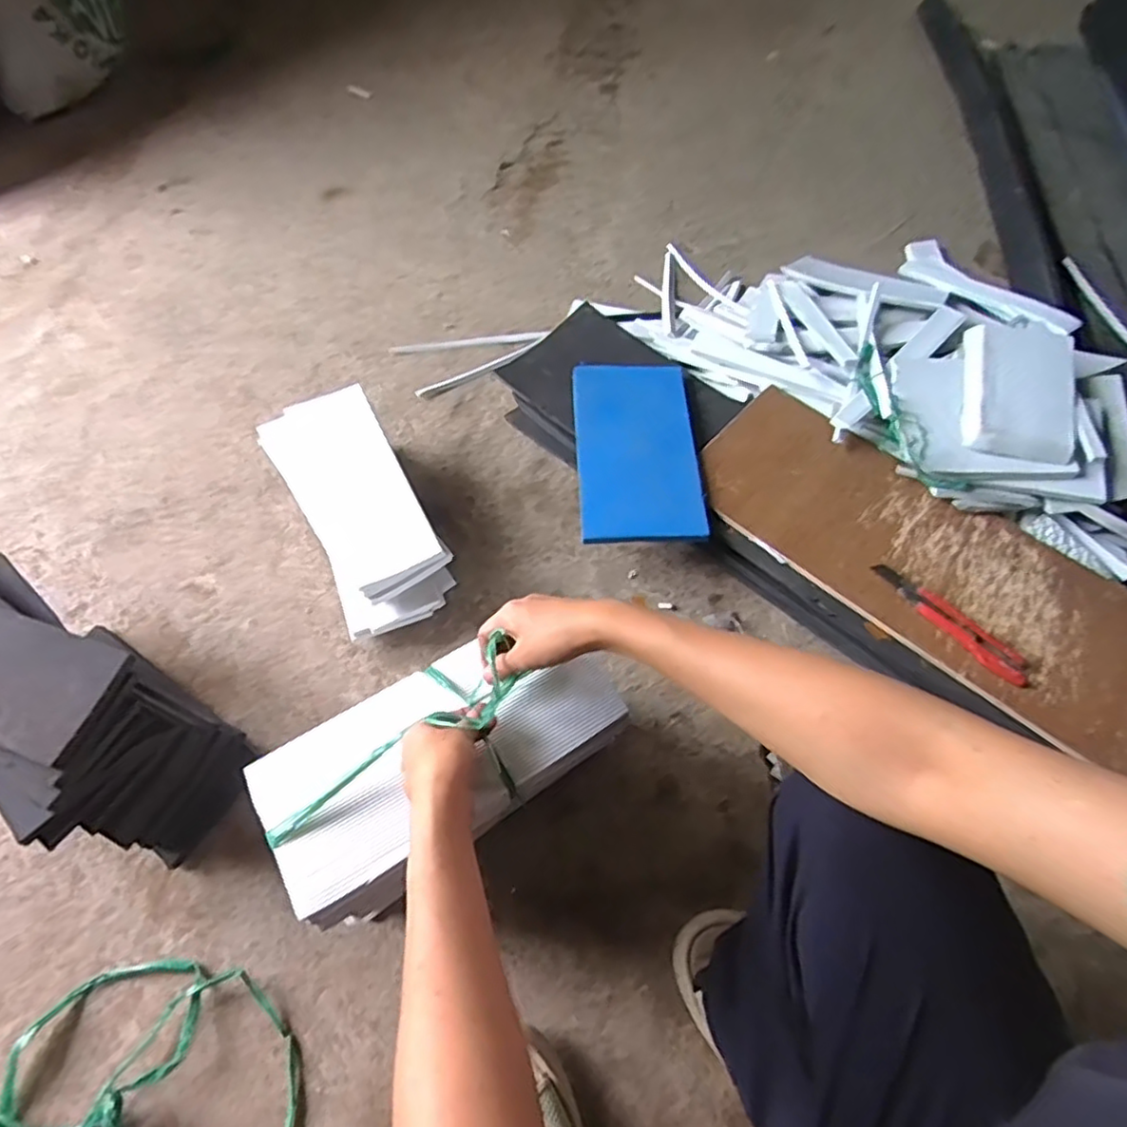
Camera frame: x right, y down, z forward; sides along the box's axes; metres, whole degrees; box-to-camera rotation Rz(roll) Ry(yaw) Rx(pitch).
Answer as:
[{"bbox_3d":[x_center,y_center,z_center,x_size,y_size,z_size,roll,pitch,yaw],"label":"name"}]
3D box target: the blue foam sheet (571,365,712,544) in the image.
[{"bbox_3d":[0.095,-0.151,0.849,0.149,0.030,0.287,-2,59,-1],"label":"blue foam sheet"}]

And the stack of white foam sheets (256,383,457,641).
[{"bbox_3d":[-0.251,-0.064,0.806,0.134,0.115,0.303,-26,63,-15],"label":"stack of white foam sheets"}]

